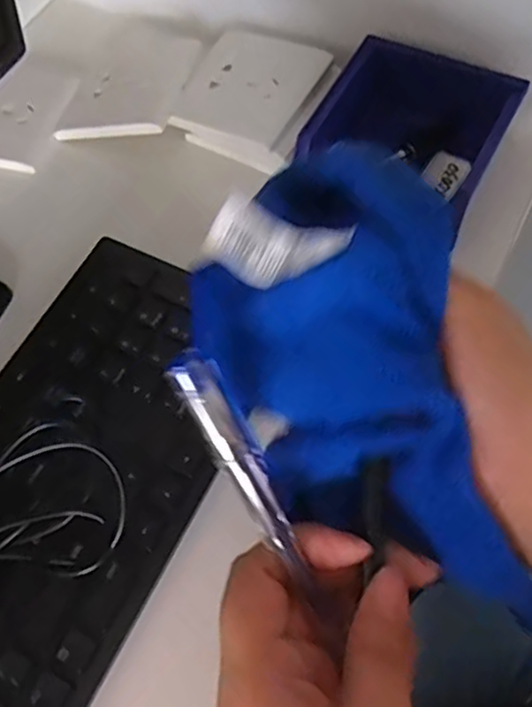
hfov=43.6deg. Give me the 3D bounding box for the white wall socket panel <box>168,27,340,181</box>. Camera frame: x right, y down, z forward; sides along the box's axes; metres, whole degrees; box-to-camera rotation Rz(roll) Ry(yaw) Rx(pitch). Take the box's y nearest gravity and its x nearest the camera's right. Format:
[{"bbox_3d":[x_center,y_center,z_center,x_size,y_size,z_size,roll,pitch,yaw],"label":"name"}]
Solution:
[{"bbox_3d":[-0.008,-0.169,0.432,0.089,0.022,0.087,24,66,14],"label":"white wall socket panel"}]

